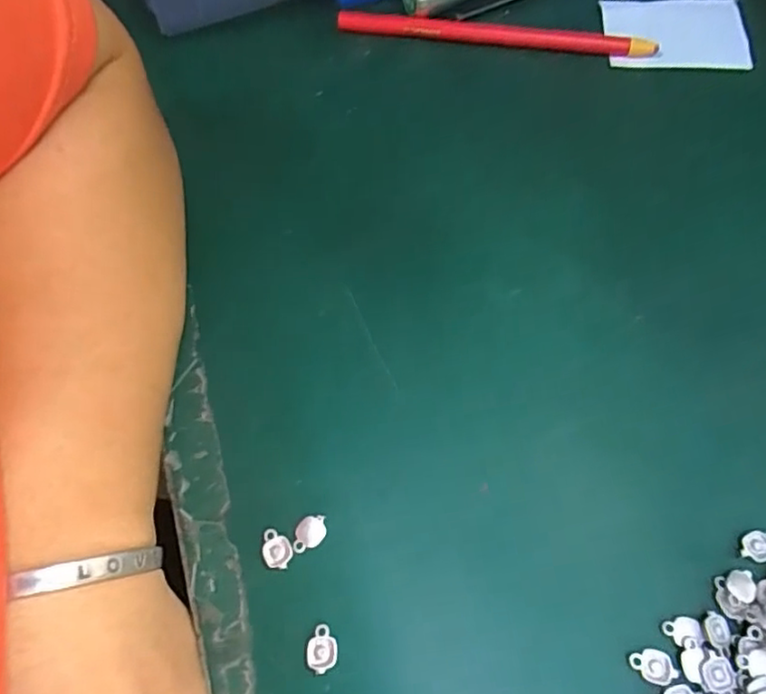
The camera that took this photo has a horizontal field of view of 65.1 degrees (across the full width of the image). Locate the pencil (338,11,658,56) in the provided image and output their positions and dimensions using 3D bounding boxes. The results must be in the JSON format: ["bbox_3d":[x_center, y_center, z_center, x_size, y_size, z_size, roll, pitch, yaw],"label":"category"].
[{"bbox_3d":[0.060,-0.171,0.327,0.167,0.011,0.015,8,64,5],"label":"pencil"}]

